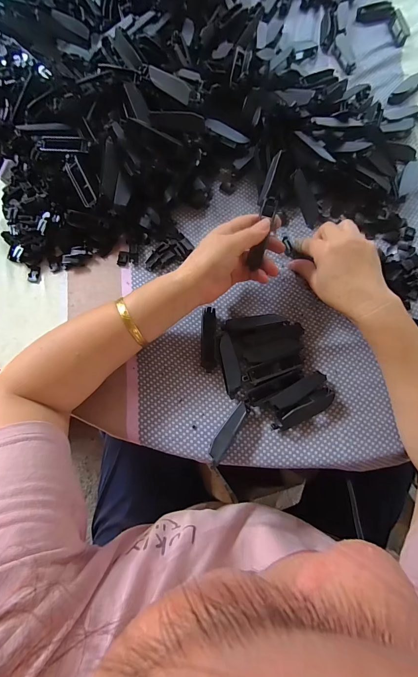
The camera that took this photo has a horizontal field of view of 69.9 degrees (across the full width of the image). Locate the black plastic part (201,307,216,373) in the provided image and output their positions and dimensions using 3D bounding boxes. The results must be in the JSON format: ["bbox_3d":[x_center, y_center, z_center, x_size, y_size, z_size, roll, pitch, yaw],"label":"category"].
[{"bbox_3d":[0.000,0.000,0.353,0.017,0.012,0.074,0,74,-1],"label":"black plastic part"}]

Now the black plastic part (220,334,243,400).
[{"bbox_3d":[0.024,0.032,0.344,0.020,0.014,0.070,-11,74,-4],"label":"black plastic part"}]

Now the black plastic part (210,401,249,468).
[{"bbox_3d":[0.021,0.102,0.323,0.018,0.017,0.068,35,76,9],"label":"black plastic part"}]

